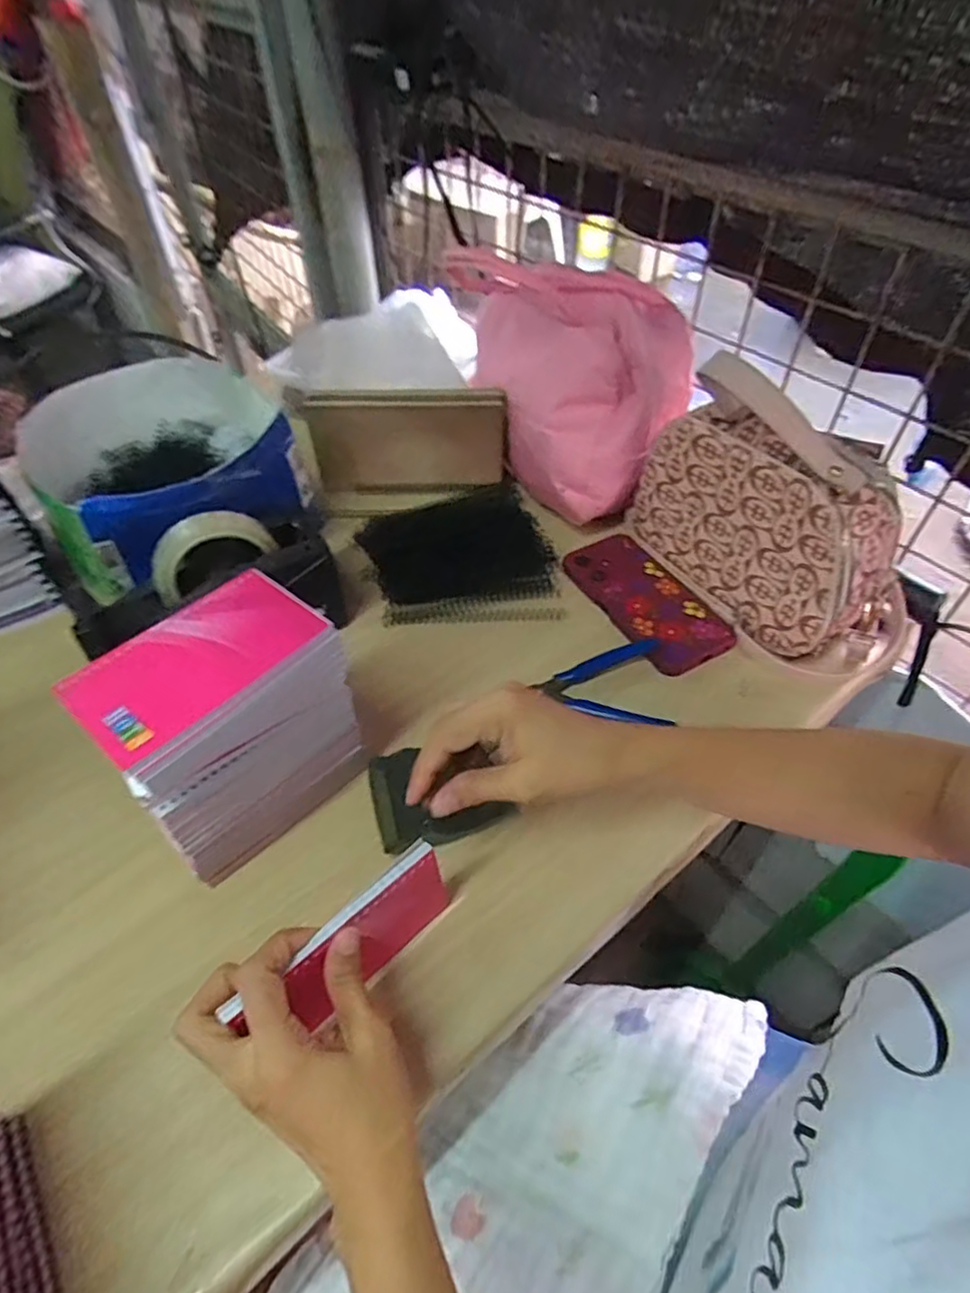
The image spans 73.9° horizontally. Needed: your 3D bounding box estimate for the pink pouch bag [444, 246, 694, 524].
[{"bbox_3d":[0.078,-0.248,0.612,0.211,0.214,0.125,27,55,22],"label":"pink pouch bag"}]

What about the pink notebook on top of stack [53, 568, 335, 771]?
[{"bbox_3d":[-0.161,0.004,0.362,0.077,0.009,0.129,33,58,26],"label":"pink notebook on top of stack"}]

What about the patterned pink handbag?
[{"bbox_3d":[0.236,-0.108,0.519,0.086,0.182,0.247,-22,53,-17],"label":"patterned pink handbag"}]

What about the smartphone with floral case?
[{"bbox_3d":[0.146,-0.045,0.589,0.083,0.014,0.169,-25,54,-19],"label":"smartphone with floral case"}]

